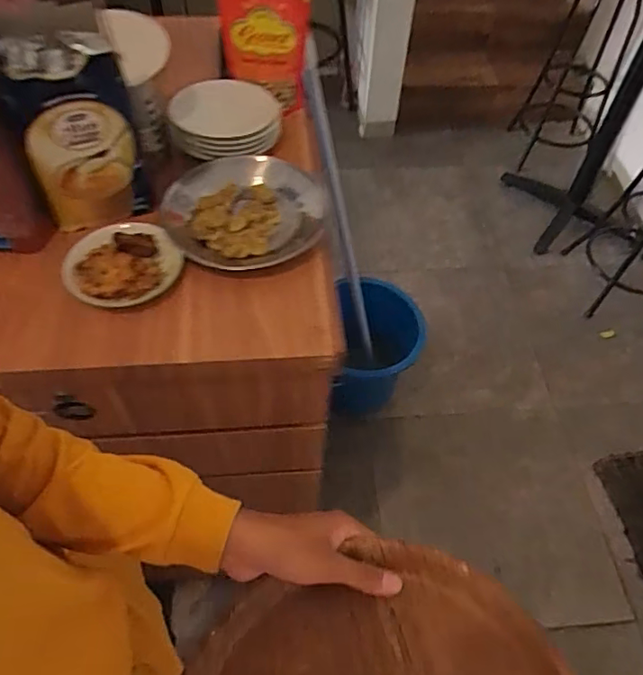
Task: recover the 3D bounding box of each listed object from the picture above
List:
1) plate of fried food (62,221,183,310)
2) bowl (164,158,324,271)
[{"bbox_3d":[-0.241,-0.093,0.675,0.133,0.037,0.122,1,54,-2],"label":"plate of fried food"},{"bbox_3d":[-0.102,-0.175,0.743,0.205,0.044,0.209,1,54,-2],"label":"bowl"}]

